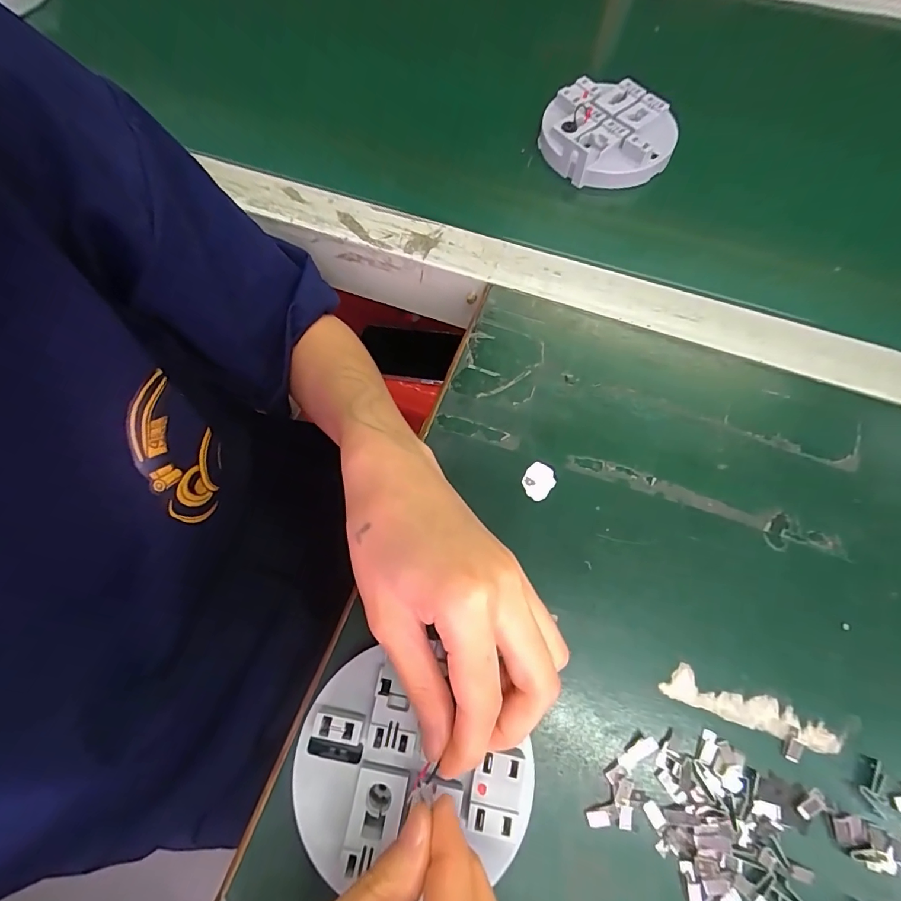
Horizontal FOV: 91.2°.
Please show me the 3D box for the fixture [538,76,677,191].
[{"bbox_3d":[0.122,-0.247,0.345,0.099,0.026,0.084,17,71,7],"label":"fixture"}]

